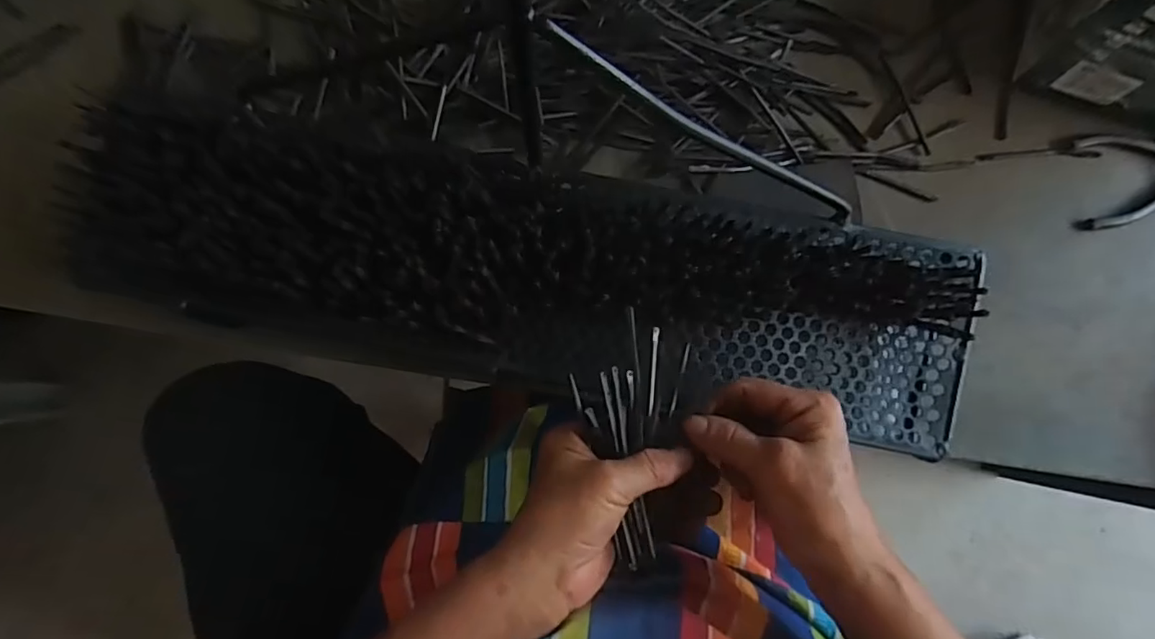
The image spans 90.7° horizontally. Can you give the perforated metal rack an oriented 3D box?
[{"bbox_3d":[-0.036,-0.027,0.380,0.603,0.056,0.148,10,84,1],"label":"perforated metal rack"}]

